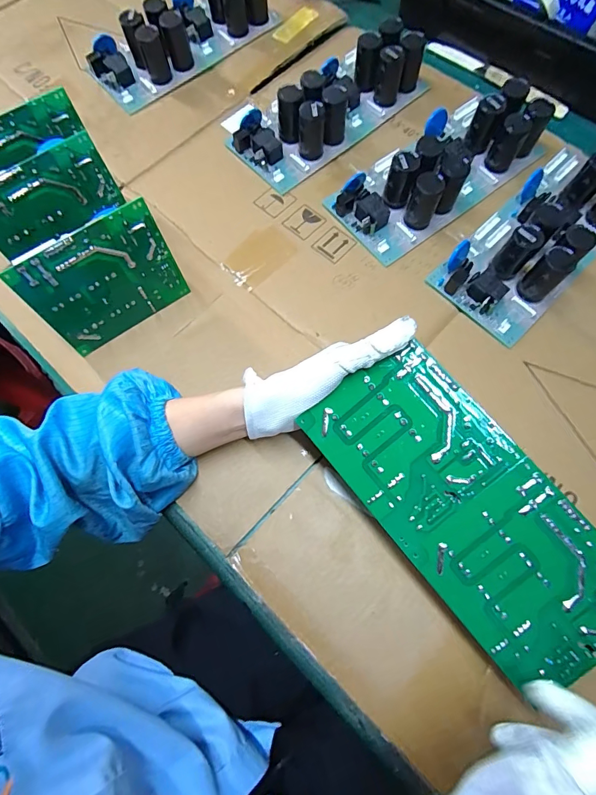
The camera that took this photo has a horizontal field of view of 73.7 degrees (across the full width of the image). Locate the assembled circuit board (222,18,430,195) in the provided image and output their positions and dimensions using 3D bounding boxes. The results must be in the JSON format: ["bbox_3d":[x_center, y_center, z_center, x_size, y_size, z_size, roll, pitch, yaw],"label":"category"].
[{"bbox_3d":[0.030,-0.377,0.485,0.257,0.057,0.144,-39,75,-11],"label":"assembled circuit board"}]

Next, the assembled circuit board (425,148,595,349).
[{"bbox_3d":[0.262,-0.177,0.413,0.248,0.056,0.110,-44,76,-12],"label":"assembled circuit board"}]

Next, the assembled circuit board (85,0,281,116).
[{"bbox_3d":[-0.155,-0.489,0.524,0.253,0.063,0.112,-38,75,-11],"label":"assembled circuit board"}]

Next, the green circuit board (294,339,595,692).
[{"bbox_3d":[0.121,0.079,0.288,0.110,0.004,0.247,-42,79,5],"label":"green circuit board"}]

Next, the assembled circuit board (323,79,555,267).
[{"bbox_3d":[0.159,-0.262,0.443,0.248,0.056,0.110,-38,75,-11],"label":"assembled circuit board"}]

